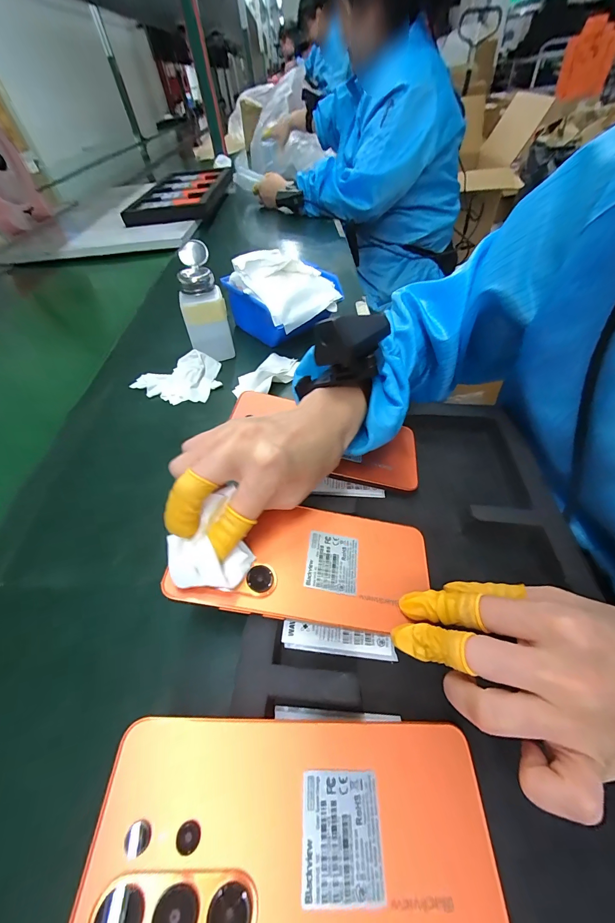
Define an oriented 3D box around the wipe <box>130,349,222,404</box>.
[{"bbox_3d":[-0.165,-0.104,0.406,0.105,0.033,0.067,-7,49,0],"label":"wipe"}]

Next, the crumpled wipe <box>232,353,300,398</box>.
[{"bbox_3d":[-0.047,-0.109,0.409,0.047,0.023,0.098,15,53,18],"label":"crumpled wipe"}]

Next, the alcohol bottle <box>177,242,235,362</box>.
[{"bbox_3d":[-0.130,-0.193,0.418,0.054,0.135,0.056,-15,50,-7],"label":"alcohol bottle"}]

